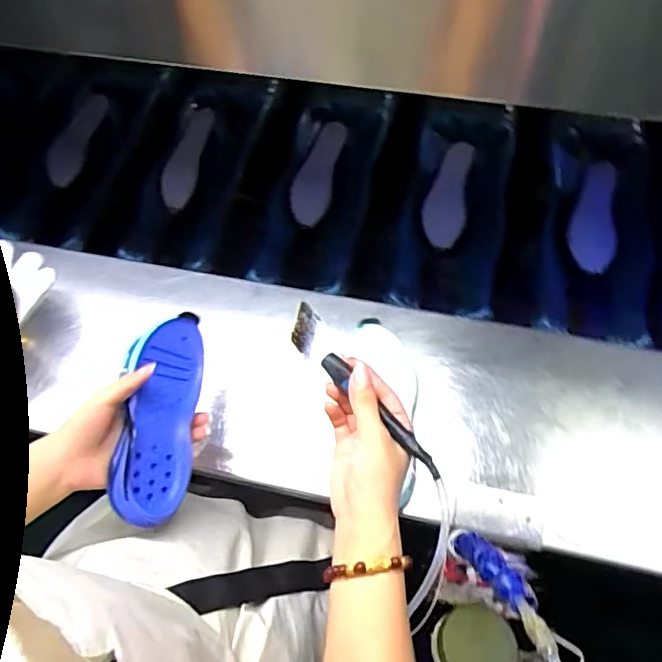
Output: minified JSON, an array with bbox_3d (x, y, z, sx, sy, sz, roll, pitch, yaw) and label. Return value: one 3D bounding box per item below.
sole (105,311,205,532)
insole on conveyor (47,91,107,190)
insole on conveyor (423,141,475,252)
[{"bbox_3d":[-0.162,0.080,0.529,0.078,0.035,0.196,23,58,-35],"label":"sole"},{"bbox_3d":[-0.389,-0.293,0.847,0.059,0.015,0.150,26,87,14],"label":"insole on conveyor"},{"bbox_3d":[0.160,-0.187,0.754,0.053,0.018,0.151,13,82,8],"label":"insole on conveyor"}]

